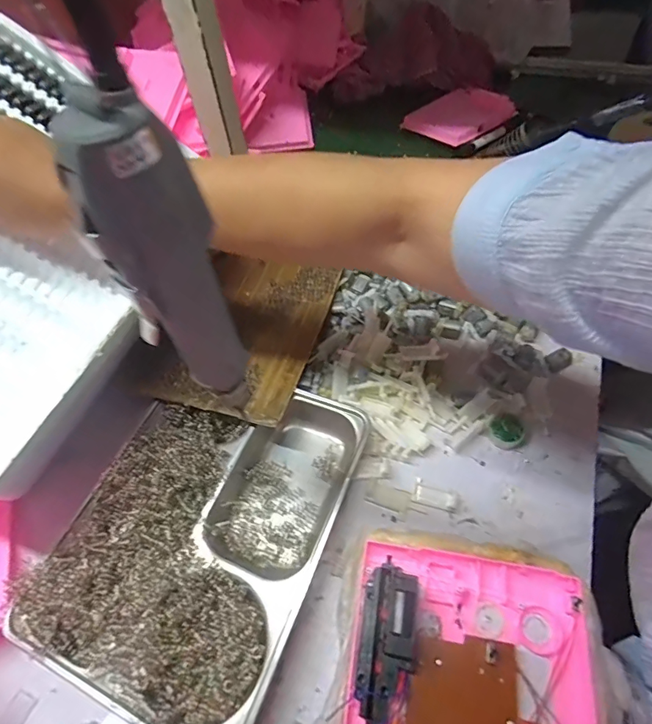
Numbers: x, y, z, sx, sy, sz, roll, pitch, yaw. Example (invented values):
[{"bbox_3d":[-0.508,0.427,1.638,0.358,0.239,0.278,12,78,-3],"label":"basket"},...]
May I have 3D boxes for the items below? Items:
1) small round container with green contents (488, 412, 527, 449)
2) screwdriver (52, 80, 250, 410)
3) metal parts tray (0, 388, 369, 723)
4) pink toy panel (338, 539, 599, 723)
[{"bbox_3d":[0.180,0.067,0.428,0.034,0.016,0.034,-2,56,3],"label":"small round container with green contents"},{"bbox_3d":[-0.069,-0.033,0.210,0.029,0.173,0.041,3,57,6],"label":"screwdriver"},{"bbox_3d":[-0.105,0.133,0.377,0.206,0.051,0.274,17,60,15],"label":"metal parts tray"},{"bbox_3d":[0.099,0.203,0.298,0.160,0.039,0.141,7,57,8],"label":"pink toy panel"}]

